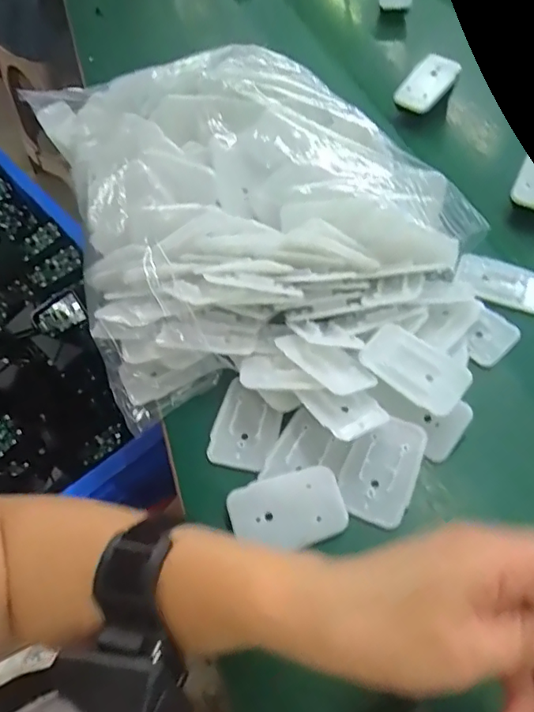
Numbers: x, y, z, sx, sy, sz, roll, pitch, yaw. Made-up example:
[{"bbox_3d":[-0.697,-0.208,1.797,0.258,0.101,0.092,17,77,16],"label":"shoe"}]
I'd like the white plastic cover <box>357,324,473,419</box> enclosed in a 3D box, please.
[{"bbox_3d":[0.098,0.008,0.349,0.068,0.010,0.040,33,65,22],"label":"white plastic cover"}]

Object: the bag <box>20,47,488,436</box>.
[{"bbox_3d":[-0.029,-0.140,0.427,0.277,0.101,0.295,-22,58,-10],"label":"bag"}]

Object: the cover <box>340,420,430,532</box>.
[{"bbox_3d":[0.072,0.071,0.334,0.043,0.005,0.066,22,72,13],"label":"cover"}]

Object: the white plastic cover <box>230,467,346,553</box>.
[{"bbox_3d":[0.013,0.096,0.326,0.068,0.004,0.045,-18,82,-2],"label":"white plastic cover"}]

